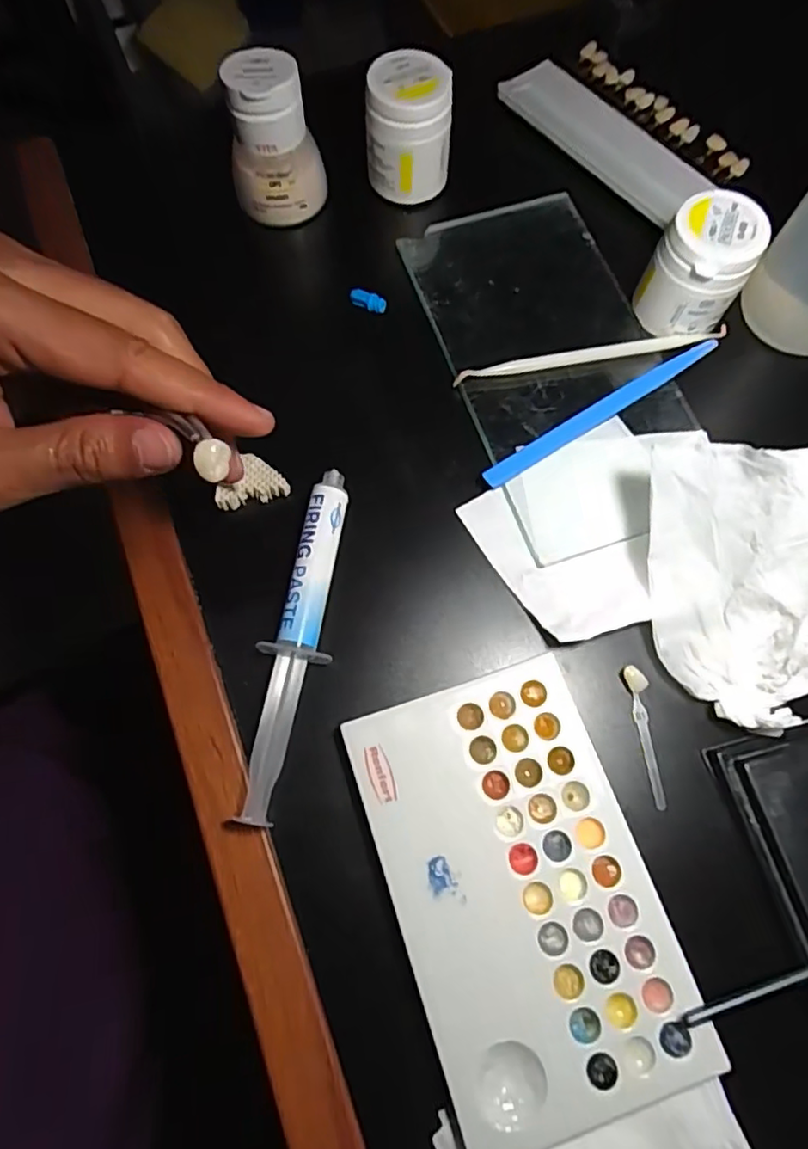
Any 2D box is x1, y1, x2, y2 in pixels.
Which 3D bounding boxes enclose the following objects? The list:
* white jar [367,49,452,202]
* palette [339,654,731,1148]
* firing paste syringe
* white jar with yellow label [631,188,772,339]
[{"bbox_3d":[0.002,-0.229,0.319,0.043,0.057,0.040,0,71,1],"label":"white jar"},{"bbox_3d":[0.043,0.116,0.227,0.092,0.008,0.149,-18,72,-5],"label":"palette"},{"bbox_3d":[-0.043,0.025,0.254,0.023,0.013,0.146,10,72,4],"label":"firing paste syringe"},{"bbox_3d":[0.139,-0.145,0.291,0.042,0.051,0.042,0,71,1],"label":"white jar with yellow label"}]

